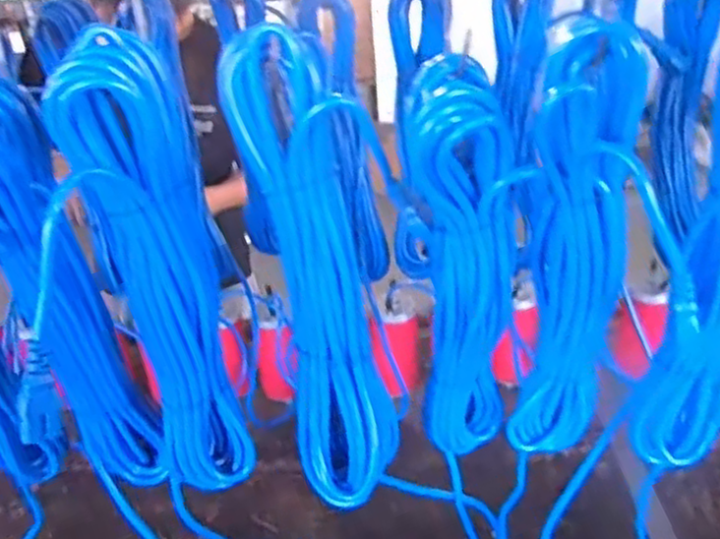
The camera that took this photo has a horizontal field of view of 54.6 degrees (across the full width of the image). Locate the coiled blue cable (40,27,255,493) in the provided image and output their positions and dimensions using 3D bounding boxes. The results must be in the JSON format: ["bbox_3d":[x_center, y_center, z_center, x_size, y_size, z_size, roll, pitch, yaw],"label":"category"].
[{"bbox_3d":[-0.141,0.017,0.494,0.085,0.336,0.053,-13,31,-13],"label":"coiled blue cable"}]

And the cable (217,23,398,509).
[{"bbox_3d":[-0.026,0.016,0.481,0.093,0.327,0.066,-7,30,-4],"label":"cable"}]

